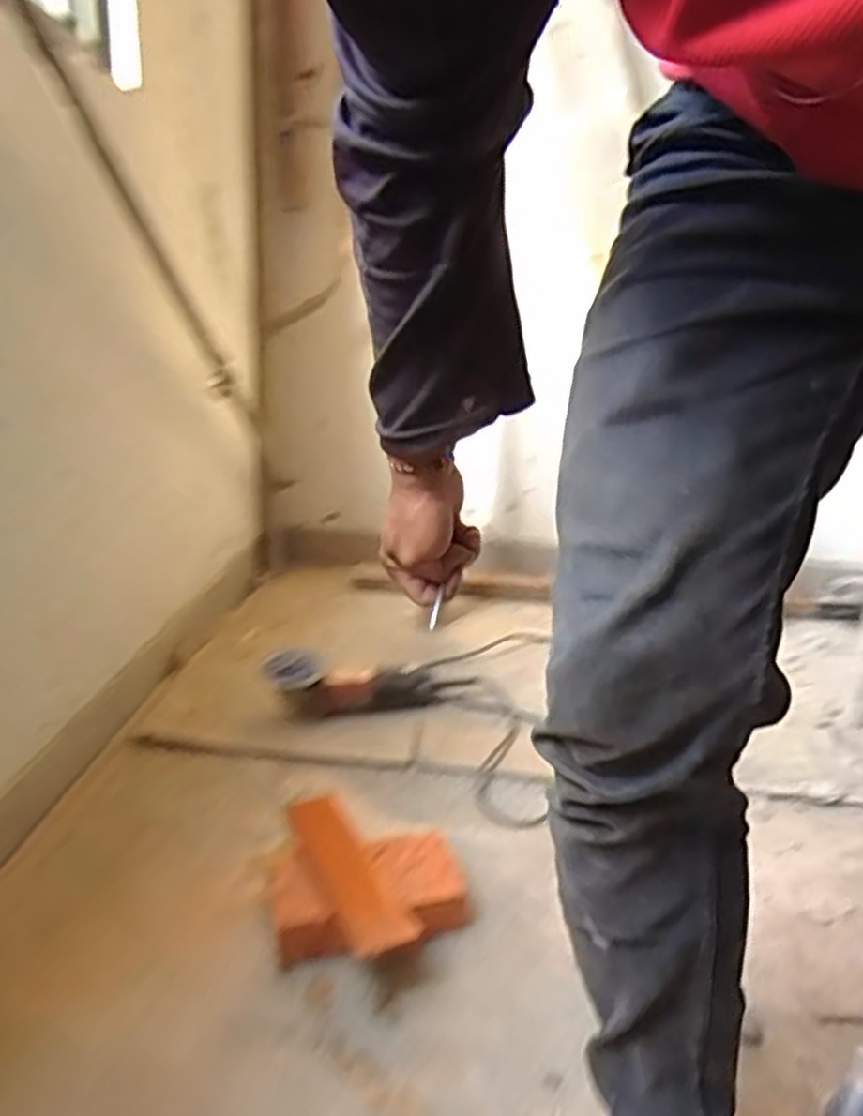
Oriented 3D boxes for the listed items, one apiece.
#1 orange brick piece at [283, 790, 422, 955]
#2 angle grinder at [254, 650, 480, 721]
[{"bbox_3d":[-0.091,0.323,0.781,0.065,0.017,0.213,-7,21,-30],"label":"orange brick piece"},{"bbox_3d":[-0.095,0.196,1.183,0.323,0.082,0.076,-1,20,-15],"label":"angle grinder"}]

